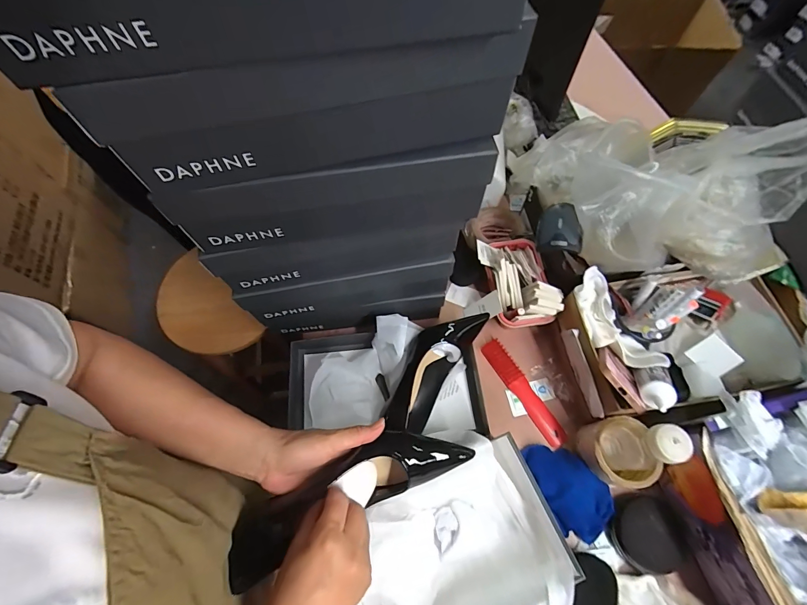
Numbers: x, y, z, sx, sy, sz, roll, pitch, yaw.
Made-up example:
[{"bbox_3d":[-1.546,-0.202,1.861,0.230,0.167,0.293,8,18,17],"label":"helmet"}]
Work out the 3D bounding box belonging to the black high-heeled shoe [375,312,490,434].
[{"bbox_3d":[0.038,0.095,0.593,0.101,0.069,0.227,34,89,16],"label":"black high-heeled shoe"}]

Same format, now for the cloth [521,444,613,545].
[{"bbox_3d":[0.238,0.266,0.521,0.088,0.042,0.138,-23,67,-9],"label":"cloth"}]

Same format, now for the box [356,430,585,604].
[{"bbox_3d":[0.052,0.314,0.472,0.285,0.114,0.188,-24,67,-9],"label":"box"}]

